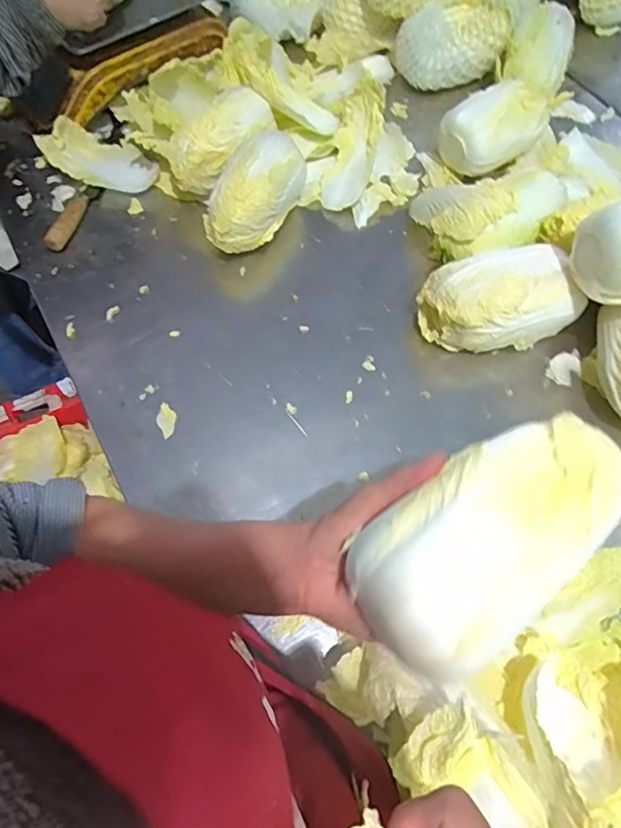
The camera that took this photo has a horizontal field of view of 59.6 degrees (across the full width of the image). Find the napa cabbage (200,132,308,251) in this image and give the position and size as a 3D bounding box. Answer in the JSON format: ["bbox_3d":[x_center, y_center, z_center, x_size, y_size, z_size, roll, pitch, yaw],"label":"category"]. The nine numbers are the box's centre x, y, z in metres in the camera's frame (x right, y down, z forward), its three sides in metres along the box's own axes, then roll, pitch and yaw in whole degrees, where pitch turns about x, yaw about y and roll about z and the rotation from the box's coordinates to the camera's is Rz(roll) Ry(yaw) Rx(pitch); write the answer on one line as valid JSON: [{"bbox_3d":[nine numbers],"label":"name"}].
[{"bbox_3d":[-0.066,-0.284,0.703,0.099,0.101,0.180,15,65,7],"label":"napa cabbage"}]

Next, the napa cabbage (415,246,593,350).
[{"bbox_3d":[0.217,-0.130,0.637,0.167,0.094,0.100,-12,64,-7],"label":"napa cabbage"}]

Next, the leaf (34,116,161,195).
[{"bbox_3d":[-0.288,-0.352,0.752,0.145,0.041,0.076,21,66,10],"label":"leaf"}]

